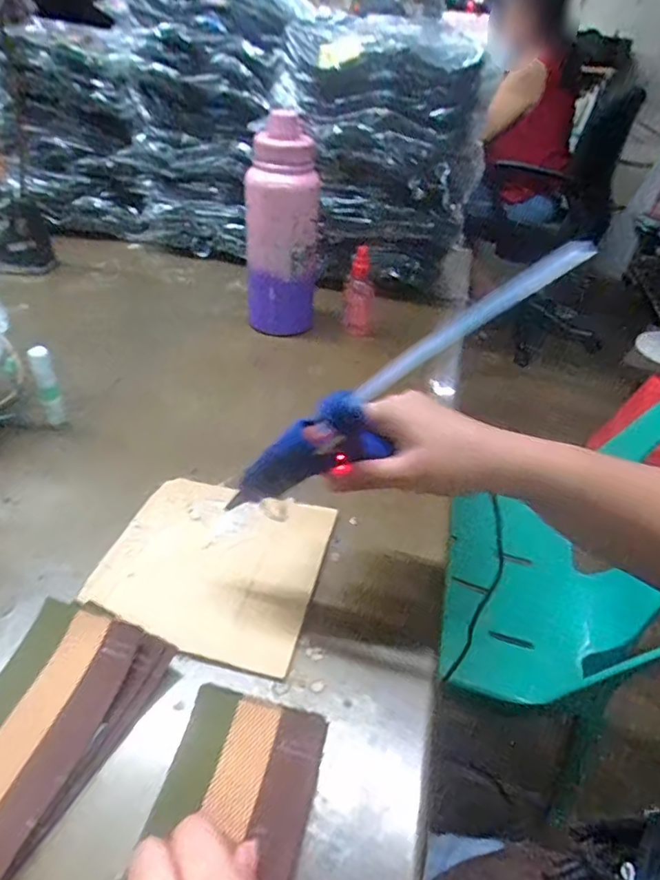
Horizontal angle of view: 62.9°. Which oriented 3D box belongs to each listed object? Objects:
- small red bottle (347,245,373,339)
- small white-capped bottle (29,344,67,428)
[{"bbox_3d":[0.041,-0.200,0.729,0.032,0.118,0.030,5,37,2],"label":"small red bottle"},{"bbox_3d":[-0.271,-0.051,0.518,0.017,0.084,0.011,-14,41,-22],"label":"small white-capped bottle"}]

